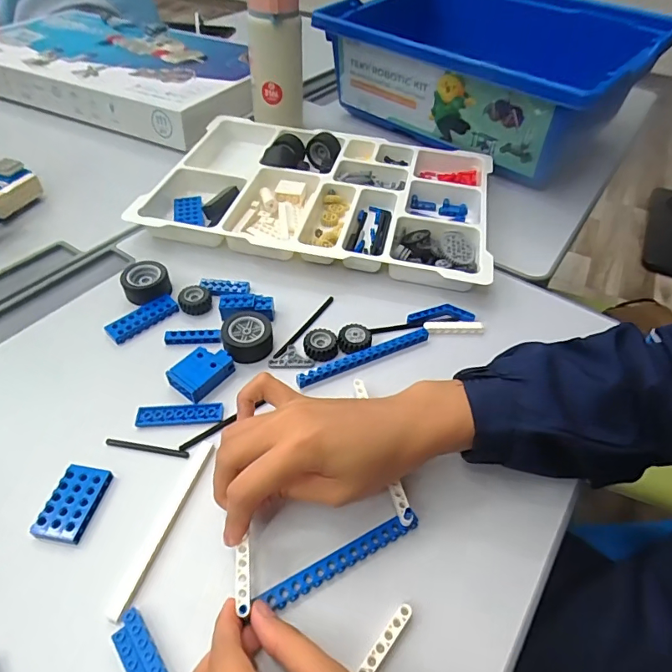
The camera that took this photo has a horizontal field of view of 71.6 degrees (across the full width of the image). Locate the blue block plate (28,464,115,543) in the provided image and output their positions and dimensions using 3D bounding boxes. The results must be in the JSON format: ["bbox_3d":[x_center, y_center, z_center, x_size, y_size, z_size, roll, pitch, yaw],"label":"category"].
[{"bbox_3d":[-0.173,0.110,0.307,0.031,0.006,0.048,7,49,5],"label":"blue block plate"}]

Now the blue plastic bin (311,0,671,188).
[{"bbox_3d":[0.233,-0.407,0.687,0.390,0.158,0.373,32,53,24],"label":"blue plastic bin"}]

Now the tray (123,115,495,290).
[{"bbox_3d":[-0.012,-0.179,0.557,0.397,0.035,0.278,11,50,9],"label":"tray"}]

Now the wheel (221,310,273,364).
[{"bbox_3d":[-0.077,0.000,0.404,0.042,0.019,0.041,0,49,0],"label":"wheel"}]

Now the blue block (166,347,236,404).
[{"bbox_3d":[-0.108,0.029,0.378,0.034,0.015,0.049,33,56,25],"label":"blue block"}]

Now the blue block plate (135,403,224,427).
[{"bbox_3d":[-0.119,0.059,0.357,0.063,0.004,0.017,-3,49,-4],"label":"blue block plate"}]

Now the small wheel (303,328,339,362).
[{"bbox_3d":[-0.013,0.007,0.406,0.029,0.010,0.028,0,49,0],"label":"small wheel"}]

